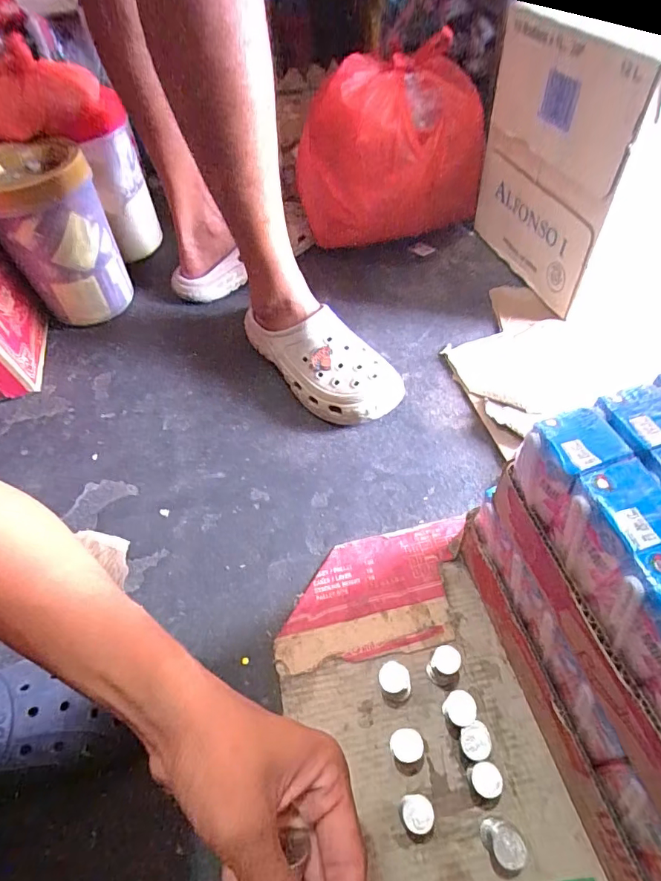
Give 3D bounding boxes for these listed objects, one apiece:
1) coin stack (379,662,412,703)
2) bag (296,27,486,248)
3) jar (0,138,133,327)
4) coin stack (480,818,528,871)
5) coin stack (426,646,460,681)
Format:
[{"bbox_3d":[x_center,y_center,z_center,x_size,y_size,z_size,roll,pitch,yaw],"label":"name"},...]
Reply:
[{"bbox_3d":[0.057,0.216,0.421,0.026,0.046,0.025,-7,54,0],"label":"coin stack"},{"bbox_3d":[0.094,-0.465,0.769,0.292,0.246,0.167,-2,54,4],"label":"bag"},{"bbox_3d":[-0.417,-0.305,0.737,0.155,0.244,0.156,-3,54,4],"label":"jar"},{"bbox_3d":[0.127,0.298,0.350,0.022,0.045,0.025,-6,54,1],"label":"coin stack"},{"bbox_3d":[0.102,0.203,0.427,0.022,0.043,0.025,37,65,27],"label":"coin stack"}]

